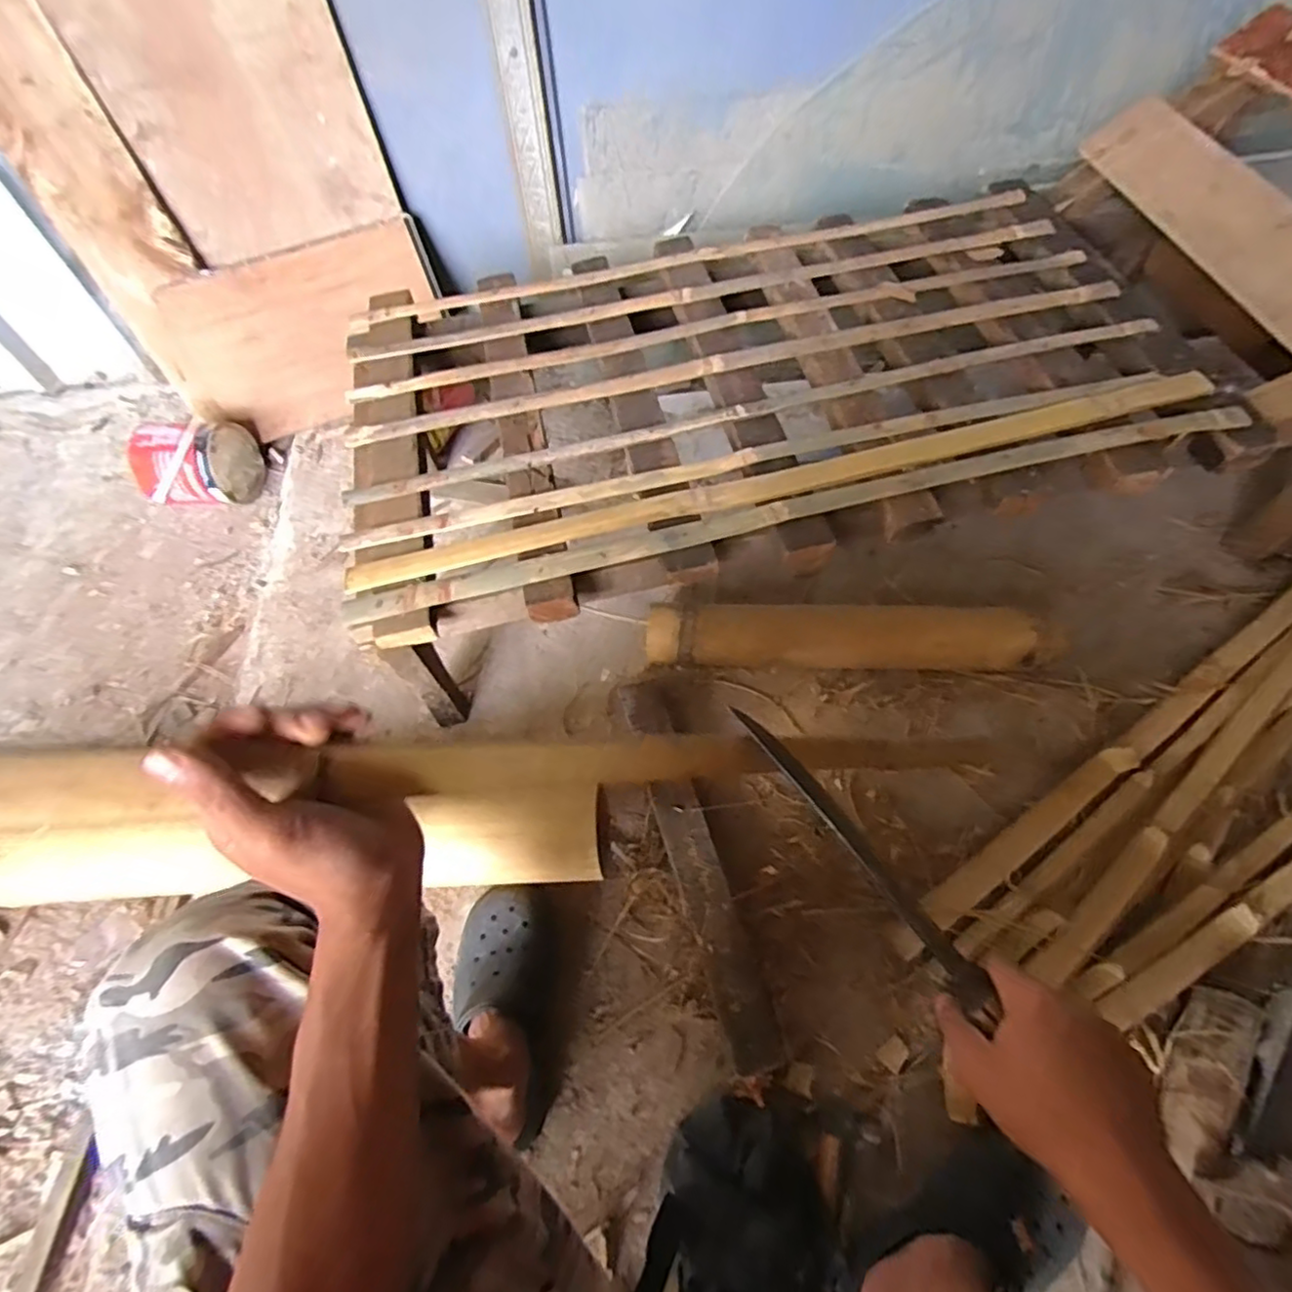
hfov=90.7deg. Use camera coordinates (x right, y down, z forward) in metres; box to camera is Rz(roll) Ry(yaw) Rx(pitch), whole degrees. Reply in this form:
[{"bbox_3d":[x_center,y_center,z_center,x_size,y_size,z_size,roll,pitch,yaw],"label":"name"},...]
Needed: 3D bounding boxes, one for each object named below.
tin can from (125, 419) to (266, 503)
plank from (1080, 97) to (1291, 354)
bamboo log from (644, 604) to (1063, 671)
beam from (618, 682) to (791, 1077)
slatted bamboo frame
[{"bbox_3d":[-0.880,-0.360,1.256,0.169,0.169,0.169,3,60,4],"label":"tin can"},{"bbox_3d":[0.790,-0.534,0.834,0.019,0.110,0.643,16,49,-39],"label":"plank"},{"bbox_3d":[0.292,-0.015,0.947,0.579,0.082,0.092,2,60,3],"label":"bamboo log"},{"bbox_3d":[0.060,0.268,0.841,0.069,0.036,0.503,-16,60,-7],"label":"beam"},{"bbox_3d":[0.125,-0.366,0.878,1.045,0.085,0.628,-9,60,-3],"label":"slatted bamboo frame"}]

